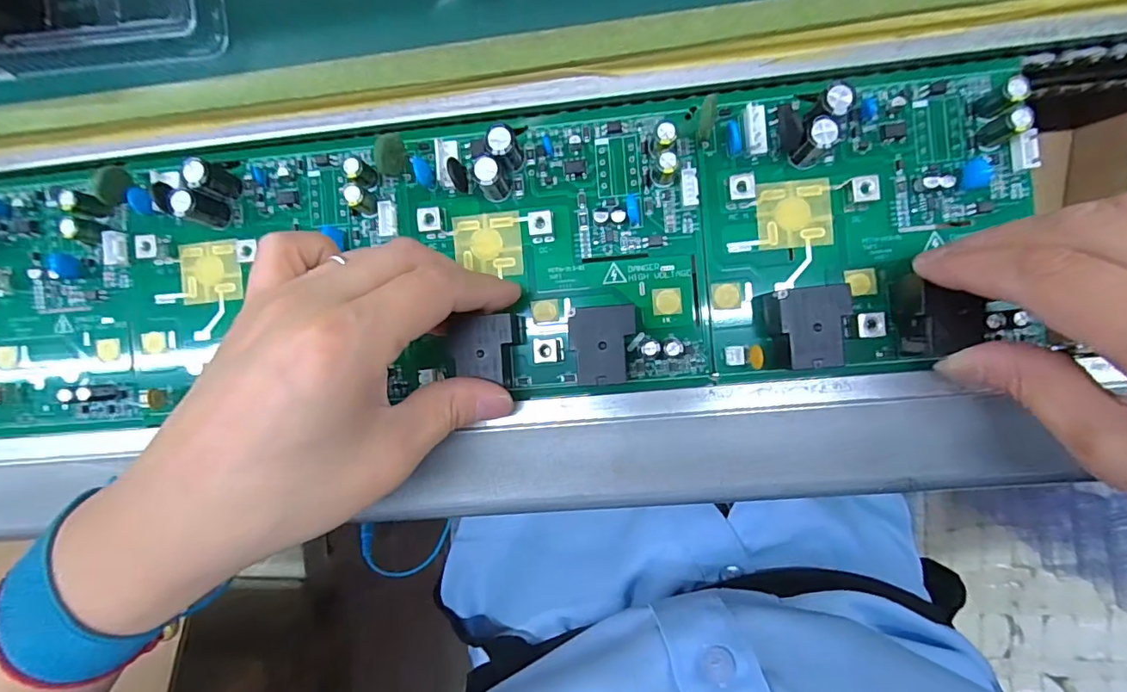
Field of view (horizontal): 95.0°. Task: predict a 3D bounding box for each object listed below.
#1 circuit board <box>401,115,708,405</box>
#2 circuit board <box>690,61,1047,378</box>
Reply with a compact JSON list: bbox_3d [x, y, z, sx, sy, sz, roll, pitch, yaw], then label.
[{"bbox_3d":[-0.005,-0.038,0.217,0.128,0.032,0.116,-4,97,5],"label":"circuit board"},{"bbox_3d":[0.122,-0.050,0.205,0.127,0.033,0.116,-6,97,5],"label":"circuit board"}]

